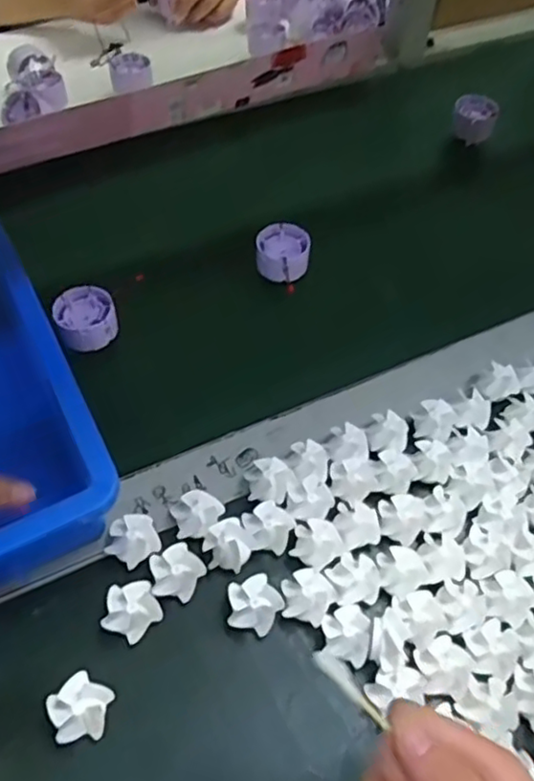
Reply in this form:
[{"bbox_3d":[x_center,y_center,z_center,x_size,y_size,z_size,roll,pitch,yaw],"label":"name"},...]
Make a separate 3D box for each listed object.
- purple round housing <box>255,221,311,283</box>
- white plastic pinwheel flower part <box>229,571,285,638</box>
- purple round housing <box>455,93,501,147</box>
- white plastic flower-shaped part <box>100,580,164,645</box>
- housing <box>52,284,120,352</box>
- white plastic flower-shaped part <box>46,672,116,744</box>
[{"bbox_3d":[0.014,-0.119,0.563,0.046,0.023,0.057,4,54,0],"label":"purple round housing"},{"bbox_3d":[-0.008,0.131,0.398,0.034,0.016,0.034,1,55,-2],"label":"white plastic pinwheel flower part"},{"bbox_3d":[0.226,-0.295,0.704,0.045,0.038,0.045,1,55,-2],"label":"purple round housing"},{"bbox_3d":[-0.084,0.134,0.392,0.033,0.014,0.032,1,55,-2],"label":"white plastic flower-shaped part"},{"bbox_3d":[-0.145,-0.058,0.515,0.045,0.021,0.049,1,55,-2],"label":"housing"},{"bbox_3d":[-0.106,0.178,0.361,0.032,0.015,0.034,1,55,-2],"label":"white plastic flower-shaped part"}]

